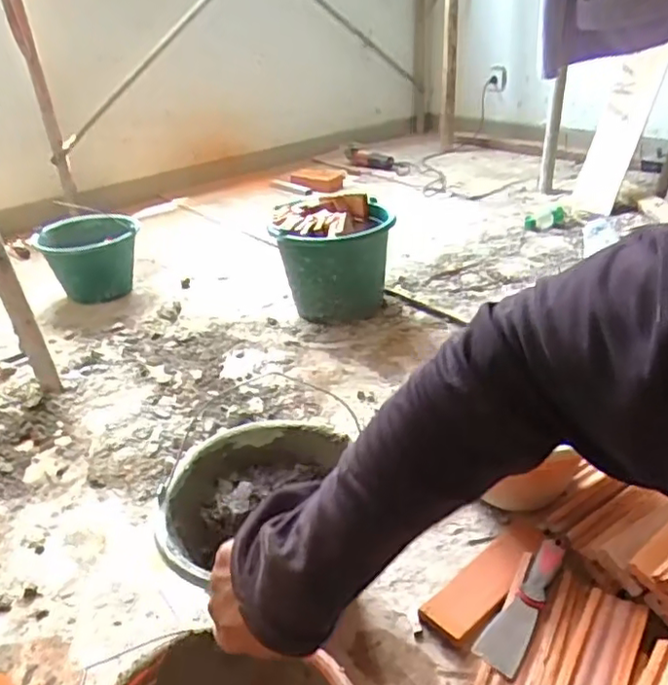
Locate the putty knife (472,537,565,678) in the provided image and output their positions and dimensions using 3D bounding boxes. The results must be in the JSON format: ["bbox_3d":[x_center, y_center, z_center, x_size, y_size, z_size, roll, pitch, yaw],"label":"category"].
[{"bbox_3d":[0.227,0.307,0.755,0.049,0.045,0.185,16,35,31],"label":"putty knife"}]

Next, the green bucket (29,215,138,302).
[{"bbox_3d":[-0.669,-0.231,1.751,0.253,0.188,0.257,-19,33,-24],"label":"green bucket"}]

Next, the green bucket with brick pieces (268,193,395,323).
[{"bbox_3d":[-0.005,-0.204,1.517,0.252,0.257,0.238,-3,29,2],"label":"green bucket with brick pieces"}]

